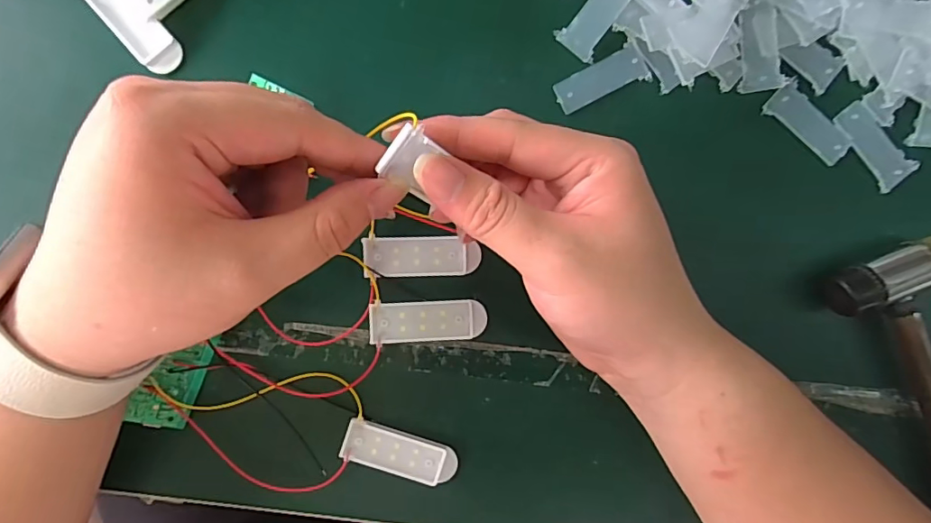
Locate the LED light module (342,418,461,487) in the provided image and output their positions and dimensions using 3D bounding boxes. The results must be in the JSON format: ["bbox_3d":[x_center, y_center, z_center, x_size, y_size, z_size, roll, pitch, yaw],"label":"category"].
[{"bbox_3d":[-0.033,0.098,0.259,0.058,0.007,0.022,18,92,-3],"label":"LED light module"}]

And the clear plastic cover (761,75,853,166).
[{"bbox_3d":[0.178,-0.071,0.262,0.046,0.004,0.020,43,91,-4],"label":"clear plastic cover"}]

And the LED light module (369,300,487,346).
[{"bbox_3d":[-0.019,0.030,0.256,0.057,0.006,0.021,0,93,-2],"label":"LED light module"}]

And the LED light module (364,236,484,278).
[{"bbox_3d":[-0.022,-0.002,0.253,0.057,0.004,0.020,-1,93,-2],"label":"LED light module"}]

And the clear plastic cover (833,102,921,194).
[{"bbox_3d":[0.211,-0.060,0.262,0.020,0.004,0.046,-42,92,2],"label":"clear plastic cover"}]

